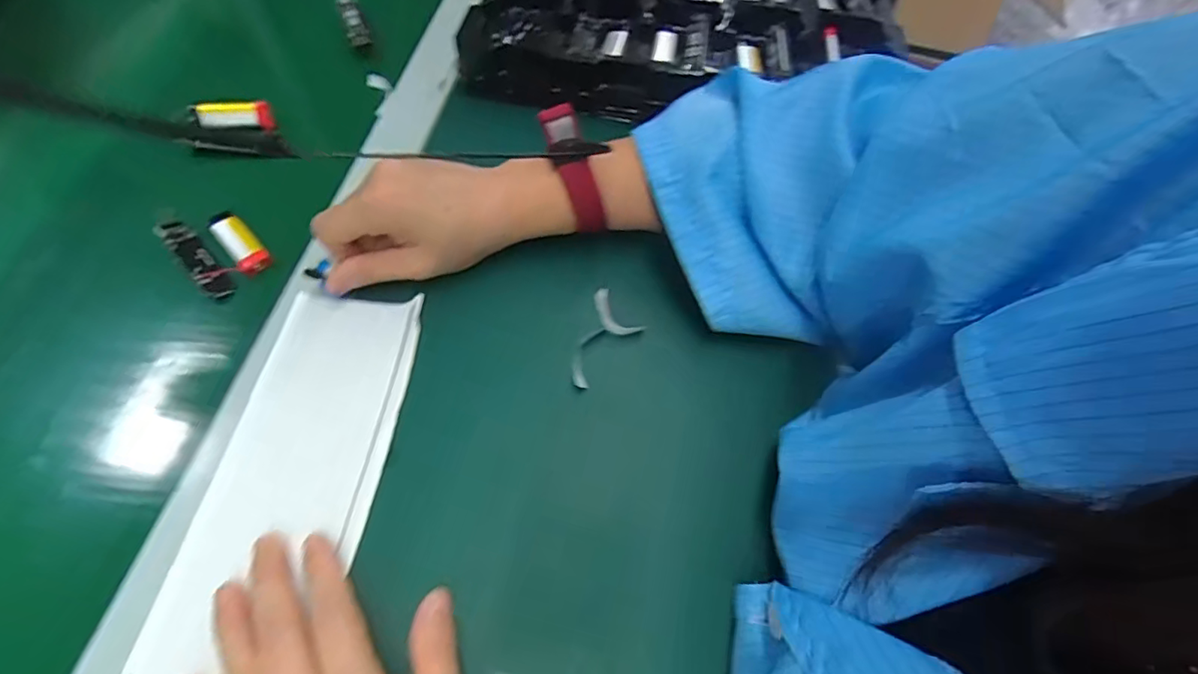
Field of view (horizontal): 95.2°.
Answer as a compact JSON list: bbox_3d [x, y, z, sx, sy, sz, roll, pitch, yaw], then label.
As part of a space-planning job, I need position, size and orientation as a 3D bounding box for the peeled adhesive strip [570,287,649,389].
[{"bbox_3d":[-0.004,0.000,0.325,0.037,0.013,0.057,39,67,17],"label":"peeled adhesive strip"}]

